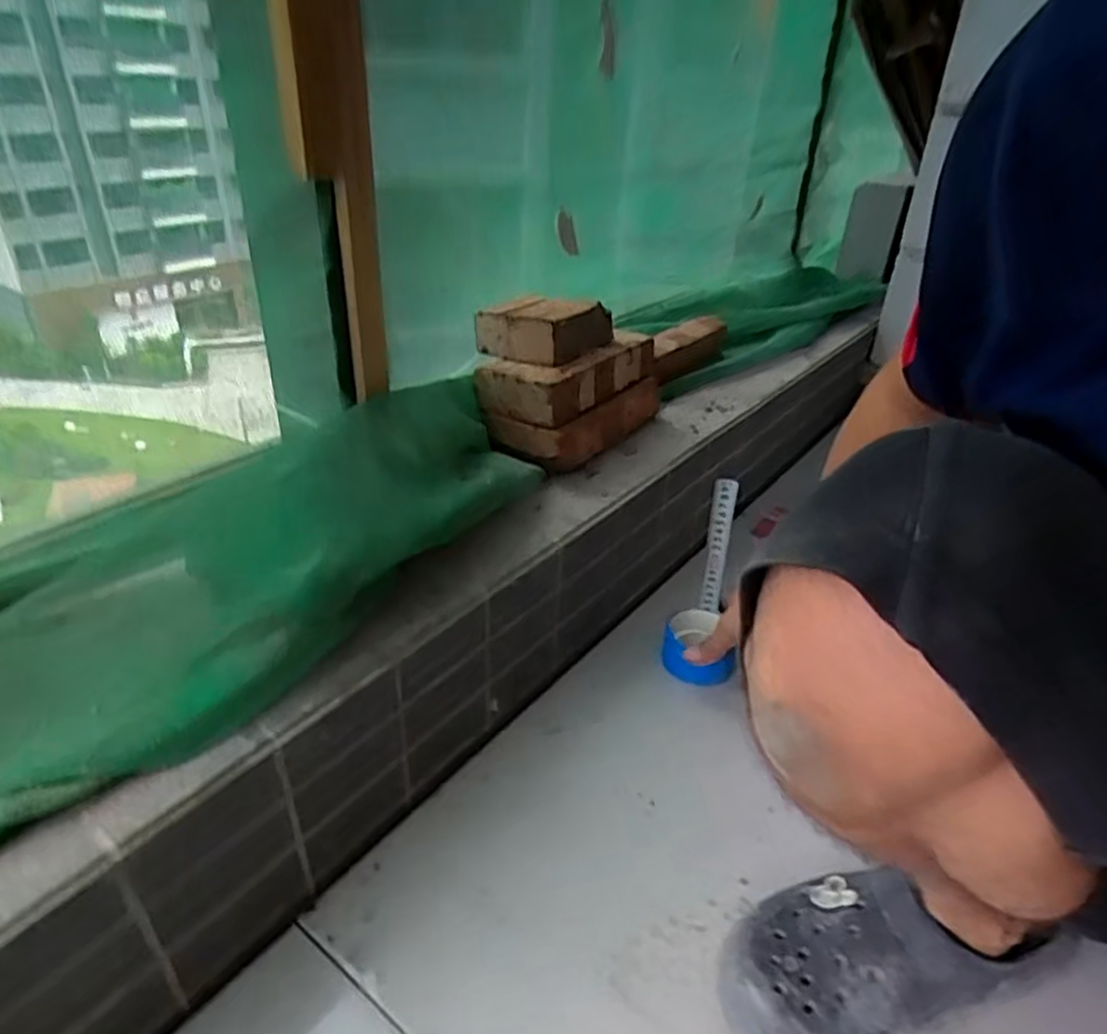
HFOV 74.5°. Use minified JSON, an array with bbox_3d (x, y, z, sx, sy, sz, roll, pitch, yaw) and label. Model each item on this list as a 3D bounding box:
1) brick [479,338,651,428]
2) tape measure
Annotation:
[{"bbox_3d":[0.019,-0.160,0.822,0.107,0.060,0.220,20,36,28],"label":"brick"},{"bbox_3d":[0.163,0.066,0.745,0.069,0.212,0.063,12,19,17],"label":"tape measure"}]

